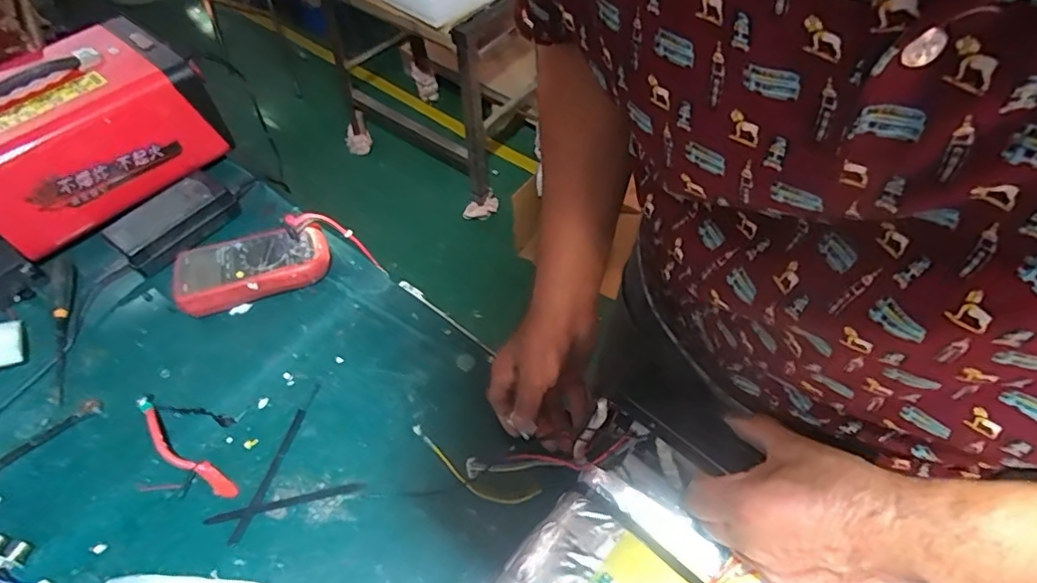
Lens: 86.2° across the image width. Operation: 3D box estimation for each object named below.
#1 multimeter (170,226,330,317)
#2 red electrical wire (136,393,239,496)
[{"bbox_3d":[-0.326,-0.030,0.688,0.177,0.048,0.088,-18,55,-12],"label":"multimeter"},{"bbox_3d":[-0.348,0.160,0.566,0.163,0.028,0.025,31,60,21],"label":"red electrical wire"}]

